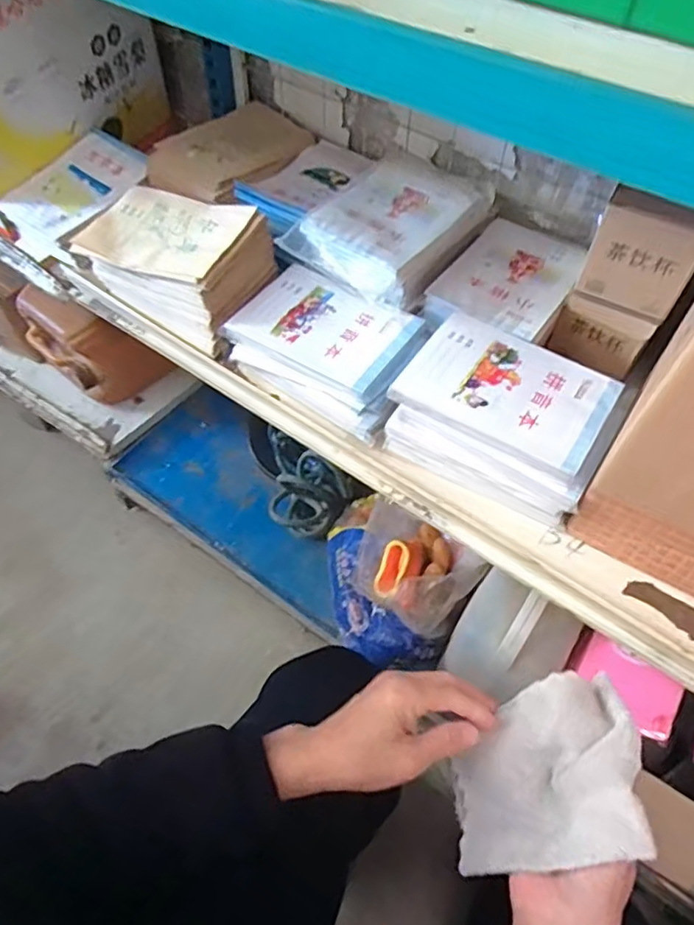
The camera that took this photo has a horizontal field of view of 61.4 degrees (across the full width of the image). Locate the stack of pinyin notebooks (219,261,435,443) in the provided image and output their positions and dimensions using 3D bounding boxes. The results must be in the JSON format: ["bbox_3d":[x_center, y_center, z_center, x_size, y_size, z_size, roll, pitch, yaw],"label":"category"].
[{"bbox_3d":[-0.023,-0.135,0.674,0.203,0.059,0.142,29,59,16],"label":"stack of pinyin notebooks"}]

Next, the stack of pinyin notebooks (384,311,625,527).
[{"bbox_3d":[0.157,-0.047,0.593,0.193,0.076,0.138,28,59,16],"label":"stack of pinyin notebooks"}]

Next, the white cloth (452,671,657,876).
[{"bbox_3d":[0.144,0.213,0.411,0.118,0.096,0.122,2,55,-1],"label":"white cloth"}]

